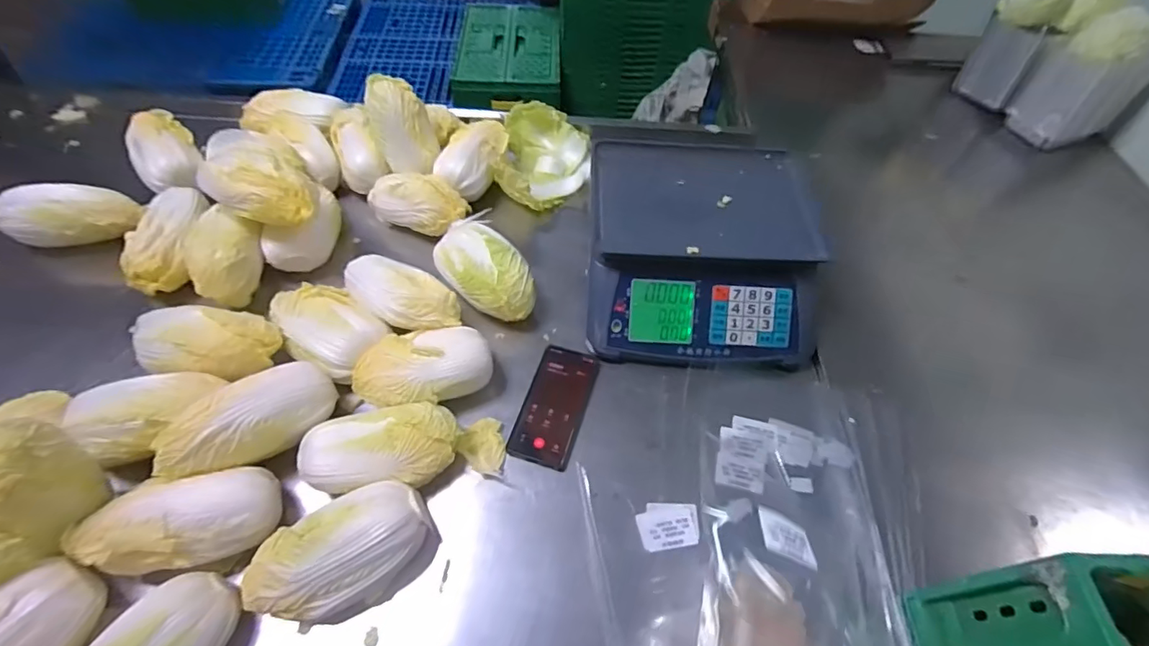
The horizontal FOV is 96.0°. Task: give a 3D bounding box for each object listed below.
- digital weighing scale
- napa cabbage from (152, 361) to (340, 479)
[{"bbox_3d":[0.186,-0.115,0.778,0.319,0.129,0.342,3,55,-1],"label":"digital weighing scale"},{"bbox_3d":[-0.366,0.106,0.582,0.171,0.072,0.084,-30,62,-22],"label":"napa cabbage"}]

